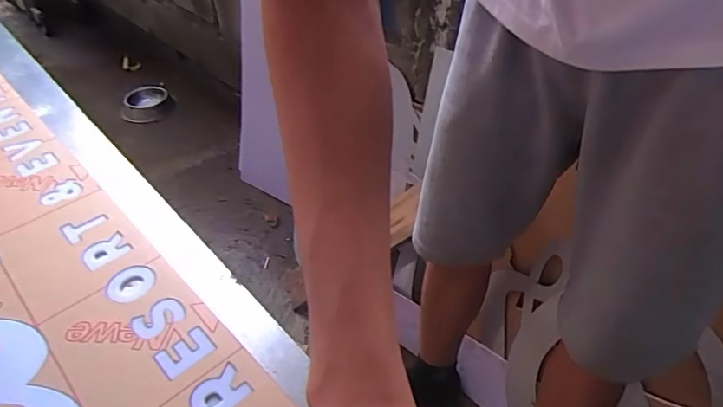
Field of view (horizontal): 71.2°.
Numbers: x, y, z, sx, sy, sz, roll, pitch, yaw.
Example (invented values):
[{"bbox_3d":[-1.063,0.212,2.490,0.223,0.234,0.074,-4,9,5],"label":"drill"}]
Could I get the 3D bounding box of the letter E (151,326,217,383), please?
[{"bbox_3d":[-0.101,0.084,0.286,0.021,0.004,0.029,33,53,32],"label":"letter E"}]

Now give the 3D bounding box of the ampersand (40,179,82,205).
[{"bbox_3d":[-0.234,-0.009,0.392,0.023,0.004,0.029,28,51,28],"label":"ampersand"}]

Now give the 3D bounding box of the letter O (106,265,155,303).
[{"bbox_3d":[-0.148,0.052,0.324,0.027,0.005,0.029,-1,43,1],"label":"letter O"}]

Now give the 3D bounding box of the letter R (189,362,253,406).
[{"bbox_3d":[-0.077,0.101,0.270,0.029,0.004,0.023,-35,52,-30],"label":"letter R"}]

